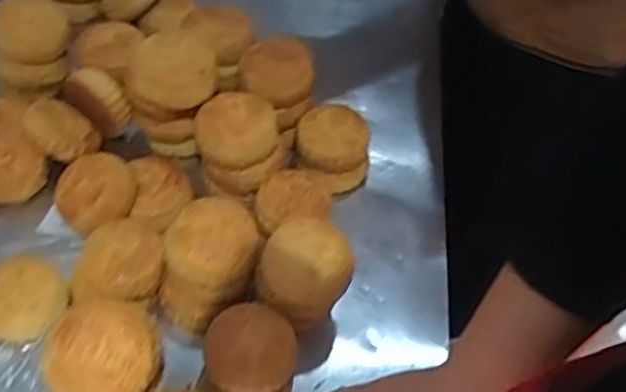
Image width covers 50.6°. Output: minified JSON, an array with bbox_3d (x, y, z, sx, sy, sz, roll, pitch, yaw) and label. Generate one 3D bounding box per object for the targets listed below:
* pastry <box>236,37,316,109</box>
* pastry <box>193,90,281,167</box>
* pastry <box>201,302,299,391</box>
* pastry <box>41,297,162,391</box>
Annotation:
[{"bbox_3d":[-0.034,-0.119,0.628,0.068,0.030,0.066,-28,60,12],"label":"pastry"},{"bbox_3d":[-0.067,-0.062,0.594,0.071,0.029,0.064,7,54,-1],"label":"pastry"},{"bbox_3d":[-0.047,0.114,0.499,0.067,0.023,0.064,3,55,-4],"label":"pastry"},{"bbox_3d":[-0.137,0.103,0.430,0.067,0.023,0.067,3,81,-7],"label":"pastry"}]

